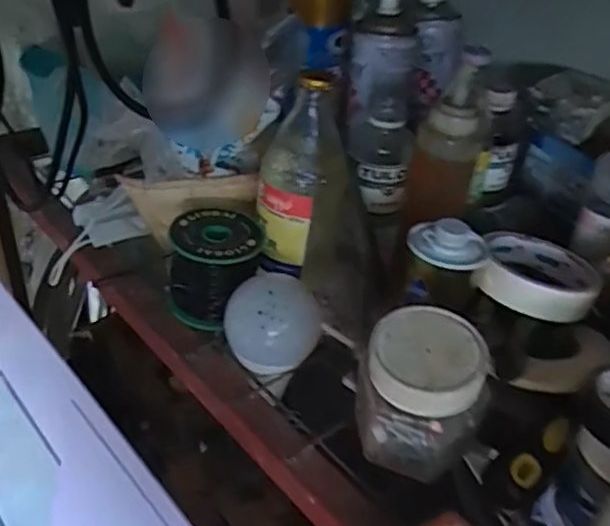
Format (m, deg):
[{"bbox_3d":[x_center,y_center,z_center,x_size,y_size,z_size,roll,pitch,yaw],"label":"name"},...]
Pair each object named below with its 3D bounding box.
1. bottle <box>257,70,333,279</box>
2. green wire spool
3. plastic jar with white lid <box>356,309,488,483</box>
[{"bbox_3d":[-0.010,-0.066,0.478,0.044,0.146,0.047,12,14,6],"label":"bottle"},{"bbox_3d":[-0.067,0.003,0.489,0.063,0.069,0.063,5,35,-3],"label":"green wire spool"},{"bbox_3d":[0.068,0.078,0.382,0.075,0.082,0.062,14,35,9],"label":"plastic jar with white lid"}]

